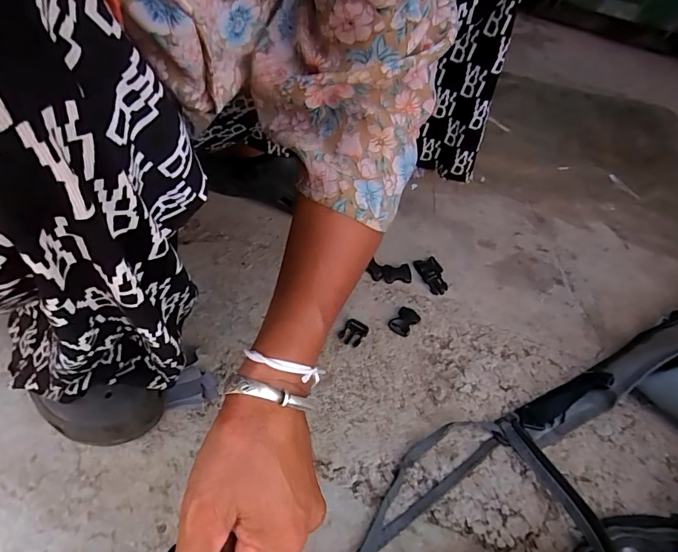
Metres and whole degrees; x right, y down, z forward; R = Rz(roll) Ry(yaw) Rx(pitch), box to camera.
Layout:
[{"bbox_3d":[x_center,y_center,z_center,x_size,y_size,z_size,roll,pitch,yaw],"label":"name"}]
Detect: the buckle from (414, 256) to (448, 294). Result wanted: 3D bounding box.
[{"bbox_3d":[0.121,-0.002,0.563,0.037,0.012,0.060,-6,53,-14],"label":"buckle"}]

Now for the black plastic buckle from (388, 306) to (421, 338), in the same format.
[{"bbox_3d":[0.078,0.052,0.507,0.027,0.012,0.038,33,54,17],"label":"black plastic buckle"}]

